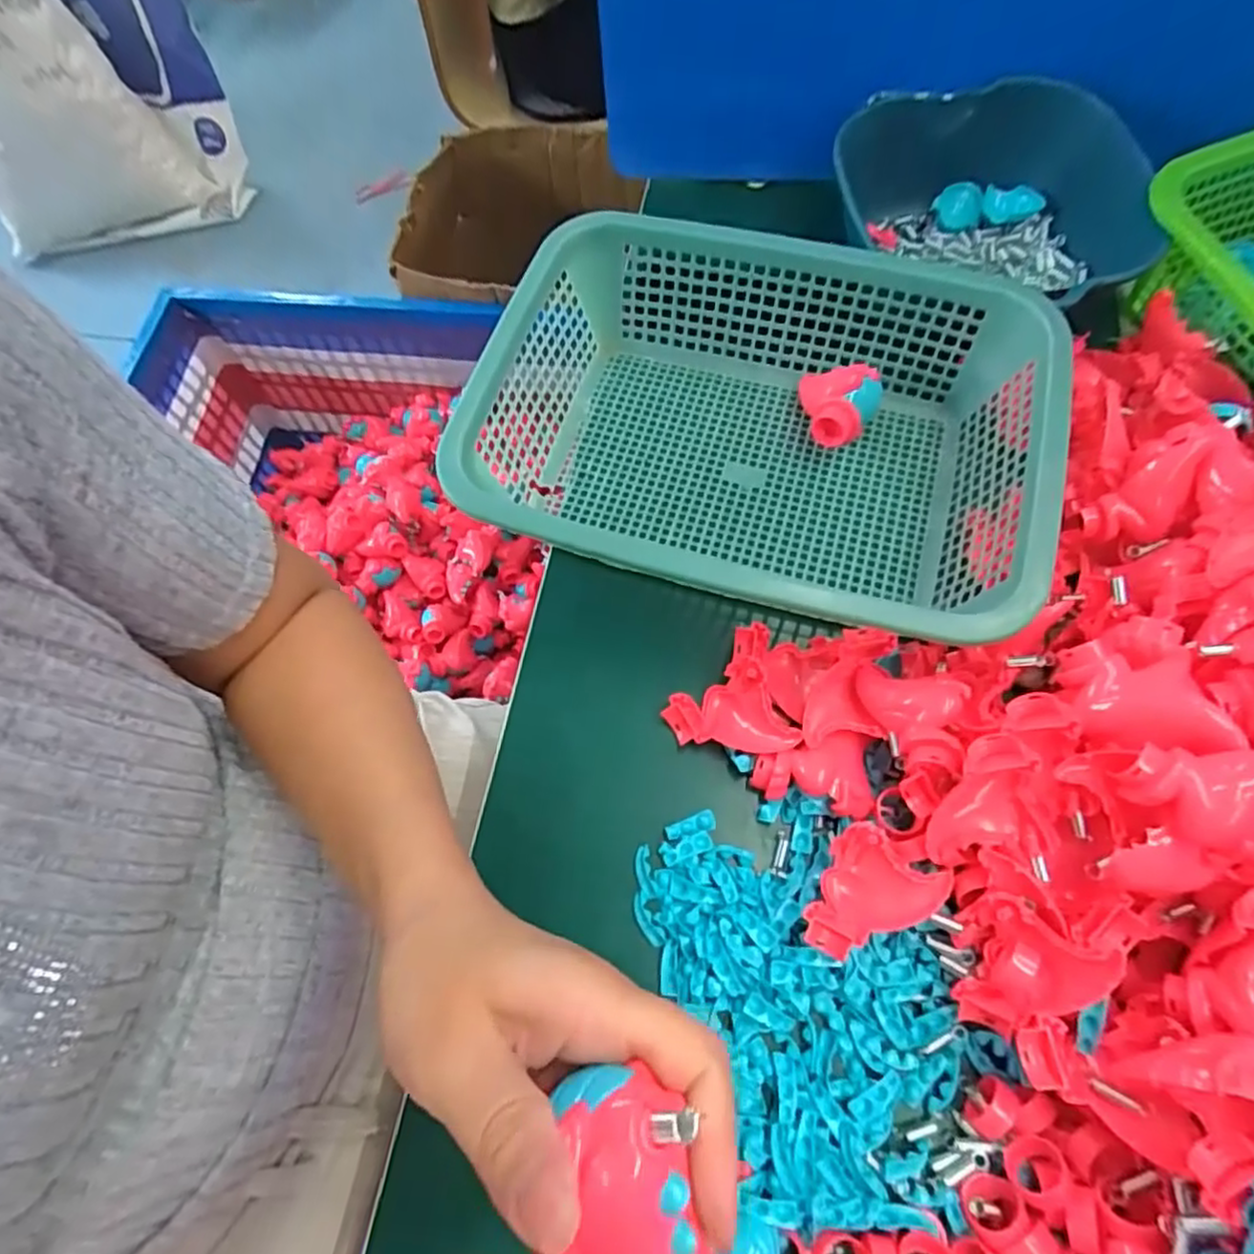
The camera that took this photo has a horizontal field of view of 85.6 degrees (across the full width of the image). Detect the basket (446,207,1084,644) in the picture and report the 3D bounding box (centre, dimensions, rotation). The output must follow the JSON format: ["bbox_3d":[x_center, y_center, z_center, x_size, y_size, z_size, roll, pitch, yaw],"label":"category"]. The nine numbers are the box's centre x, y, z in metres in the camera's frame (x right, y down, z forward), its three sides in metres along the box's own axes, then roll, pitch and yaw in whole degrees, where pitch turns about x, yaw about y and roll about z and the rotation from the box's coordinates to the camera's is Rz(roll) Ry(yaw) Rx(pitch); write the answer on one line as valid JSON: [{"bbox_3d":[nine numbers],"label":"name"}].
[{"bbox_3d":[0.079,-0.129,0.461,0.342,0.107,0.264,14,69,9],"label":"basket"}]

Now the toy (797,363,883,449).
[{"bbox_3d":[0.149,-0.163,0.490,0.059,0.048,0.063,24,70,13],"label":"toy"}]

